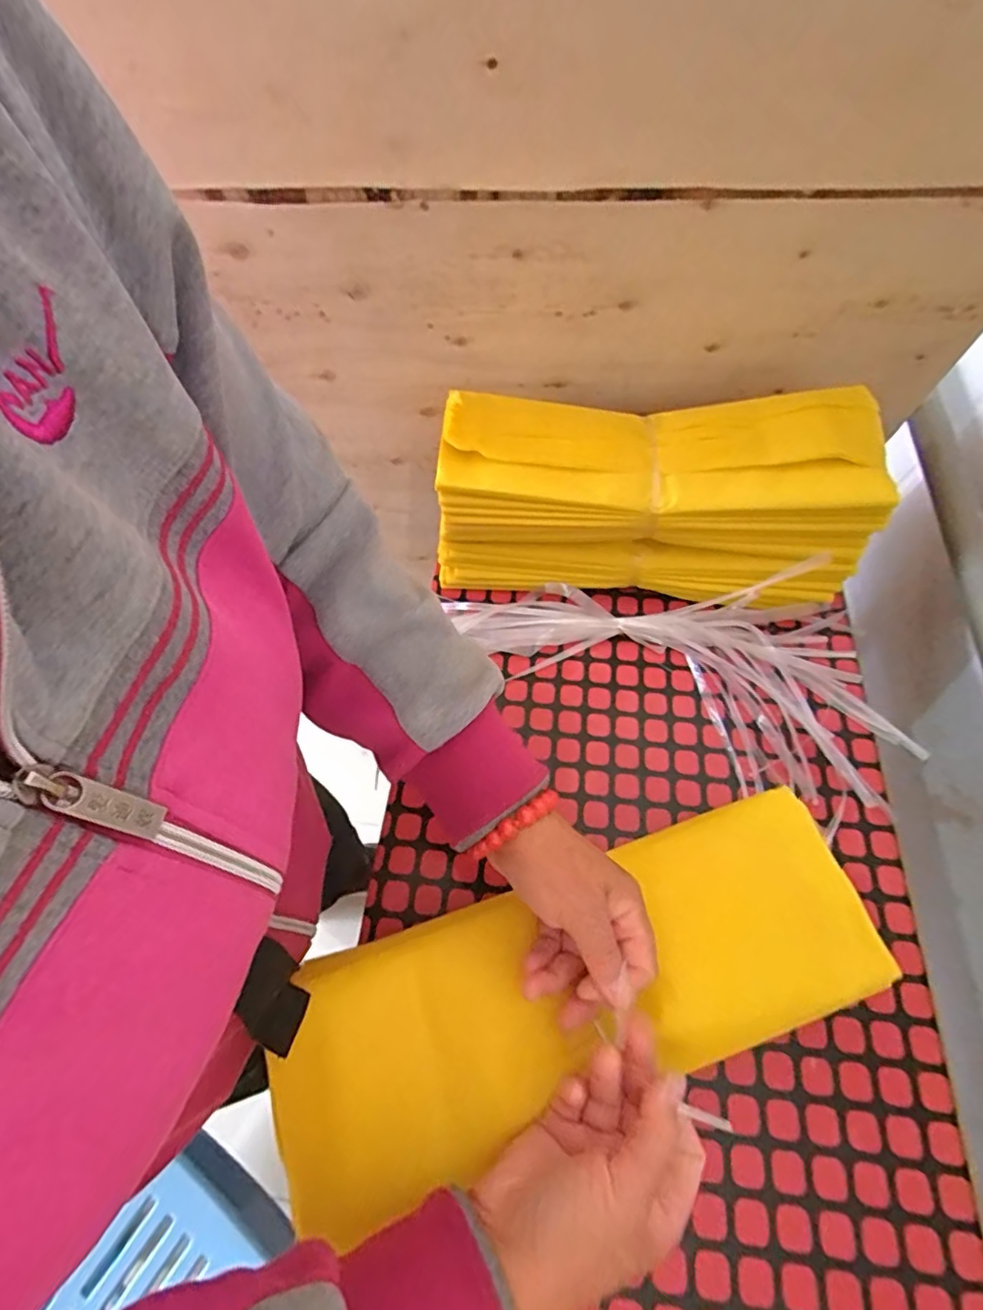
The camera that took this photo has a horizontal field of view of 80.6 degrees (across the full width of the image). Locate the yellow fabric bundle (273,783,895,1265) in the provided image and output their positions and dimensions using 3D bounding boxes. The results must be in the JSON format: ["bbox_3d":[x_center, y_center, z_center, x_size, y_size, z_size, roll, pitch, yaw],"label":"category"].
[{"bbox_3d":[0.056,0.196,0.349,0.354,0.035,0.125,-16,62,-12],"label":"yellow fabric bundle"}]

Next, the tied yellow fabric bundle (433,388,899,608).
[{"bbox_3d":[0.140,-0.143,0.511,0.371,0.121,0.158,-5,61,-2],"label":"tied yellow fabric bundle"}]

